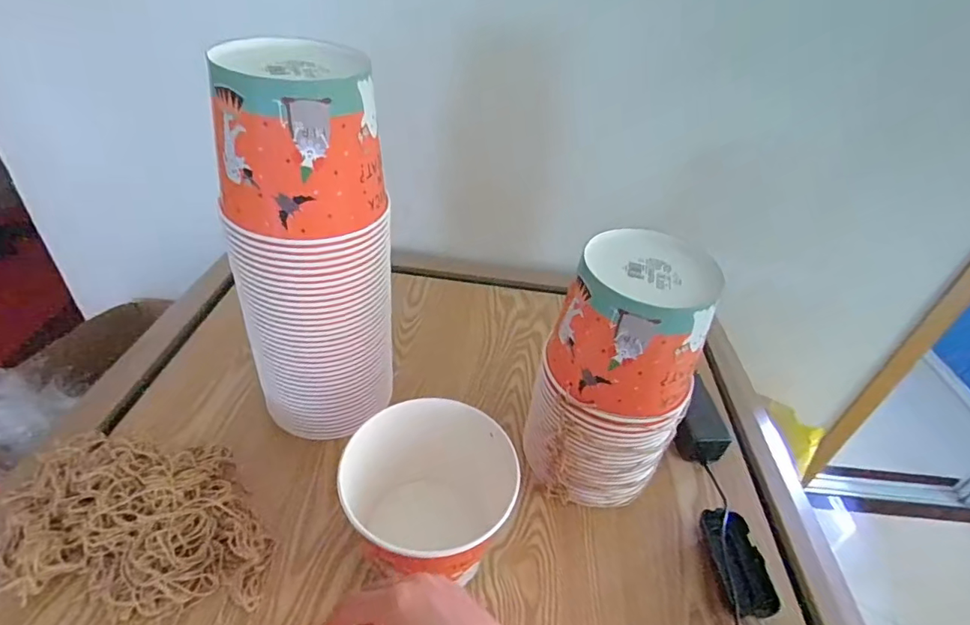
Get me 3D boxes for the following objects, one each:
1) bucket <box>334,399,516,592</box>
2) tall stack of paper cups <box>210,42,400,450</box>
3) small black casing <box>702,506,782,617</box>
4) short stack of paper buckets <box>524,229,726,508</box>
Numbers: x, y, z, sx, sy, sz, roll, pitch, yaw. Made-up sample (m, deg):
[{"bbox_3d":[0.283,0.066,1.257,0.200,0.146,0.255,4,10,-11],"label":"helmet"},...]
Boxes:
[{"bbox_3d":[-0.055,0.173,0.477,0.137,0.121,0.161,23,41,18],"label":"bucket"},{"bbox_3d":[-0.178,-0.036,0.525,0.126,0.419,0.125,19,41,14],"label":"tall stack of paper cups"},{"bbox_3d":[0.271,0.264,0.532,0.049,0.026,0.104,0,40,-9],"label":"small black casing"},{"bbox_3d":[0.138,0.078,0.541,0.145,0.286,0.130,3,40,-5],"label":"short stack of paper buckets"}]

